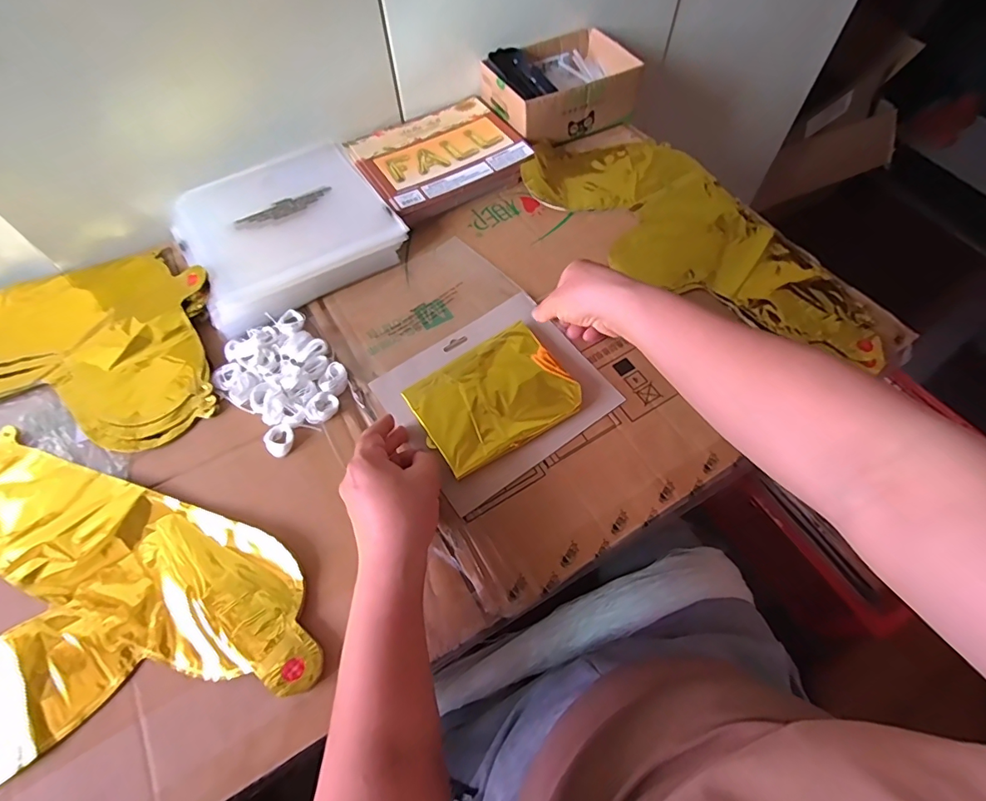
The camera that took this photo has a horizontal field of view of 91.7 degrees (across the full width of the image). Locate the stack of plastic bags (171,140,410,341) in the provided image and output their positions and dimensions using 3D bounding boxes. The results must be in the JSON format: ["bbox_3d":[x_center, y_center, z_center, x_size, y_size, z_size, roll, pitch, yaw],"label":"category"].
[{"bbox_3d":[-0.240,-0.202,0.560,0.221,0.030,0.224,-31,65,-14],"label":"stack of plastic bags"}]

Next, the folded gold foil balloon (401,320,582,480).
[{"bbox_3d":[0.000,-0.004,0.453,0.142,0.016,0.109,-28,64,-13],"label":"folded gold foil balloon"}]

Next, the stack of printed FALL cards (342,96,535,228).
[{"bbox_3d":[-0.070,-0.321,0.631,0.203,0.025,0.181,-29,64,-14],"label":"stack of printed FALL cards"}]

